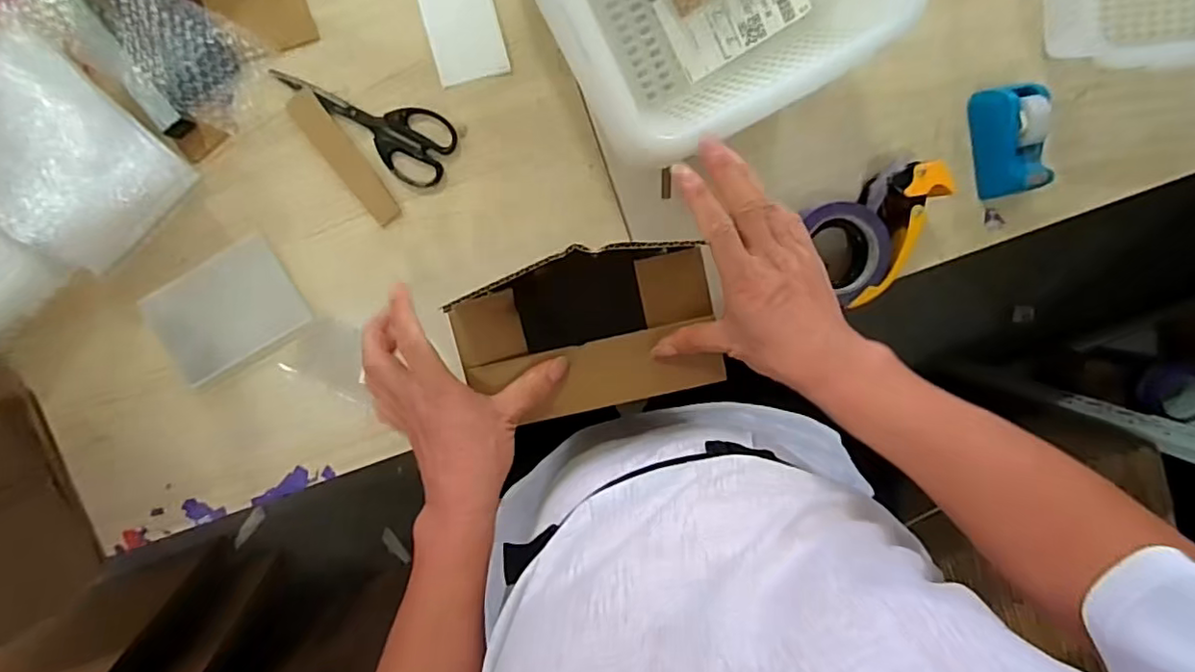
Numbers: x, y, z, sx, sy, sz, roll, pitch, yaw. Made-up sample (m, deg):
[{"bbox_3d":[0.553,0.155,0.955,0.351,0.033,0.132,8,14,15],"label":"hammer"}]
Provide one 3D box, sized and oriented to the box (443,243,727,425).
[{"bbox_3d":[-0.010,-0.006,0.557,0.201,0.153,0.110,-9,97,0],"label":"box"}]

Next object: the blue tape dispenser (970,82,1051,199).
[{"bbox_3d":[0.446,-0.210,0.646,0.056,0.064,0.114,-12,97,0],"label":"blue tape dispenser"}]

